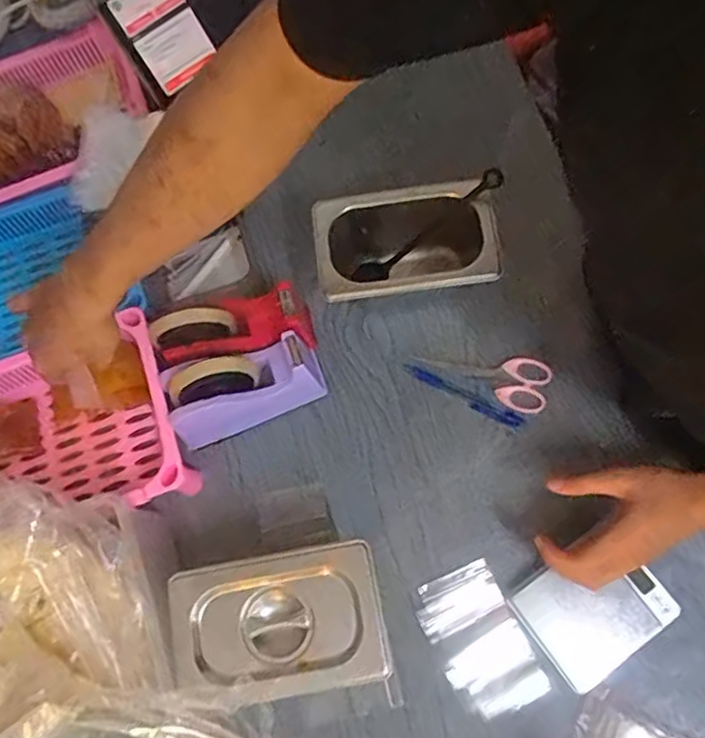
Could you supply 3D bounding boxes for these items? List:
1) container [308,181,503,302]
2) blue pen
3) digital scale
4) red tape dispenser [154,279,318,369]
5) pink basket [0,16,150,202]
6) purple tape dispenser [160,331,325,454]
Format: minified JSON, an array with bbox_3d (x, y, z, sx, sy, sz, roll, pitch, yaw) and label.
[{"bbox_3d":[0.052,-0.113,0.670,0.173,0.107,0.109,-5,74,5],"label":"container"},{"bbox_3d":[0.116,0.027,0.678,0.135,0.012,0.017,29,79,13],"label":"blue pen"},{"bbox_3d":[0.231,0.227,0.610,0.128,0.018,0.102,-33,76,-10],"label":"digital scale"},{"bbox_3d":[-0.122,-0.042,0.664,0.155,0.071,0.060,-13,73,2],"label":"red tape dispenser"},{"bbox_3d":[-0.405,-0.295,0.775,0.295,0.075,0.185,-27,73,-2],"label":"pink basket"},{"bbox_3d":[-0.111,0.012,0.653,0.155,0.102,0.069,-24,73,-1],"label":"purple tape dispenser"}]

